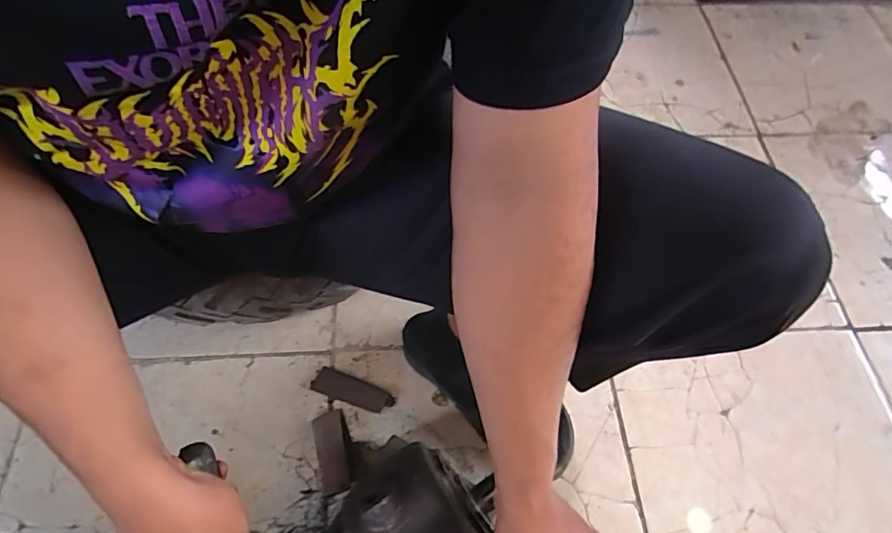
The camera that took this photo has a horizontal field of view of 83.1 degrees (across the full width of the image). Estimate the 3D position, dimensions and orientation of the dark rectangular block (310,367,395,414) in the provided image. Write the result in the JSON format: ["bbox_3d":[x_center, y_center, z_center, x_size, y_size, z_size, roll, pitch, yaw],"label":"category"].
[{"bbox_3d":[-0.131,0.174,0.713,0.115,0.014,0.038,16,60,8],"label":"dark rectangular block"}]

